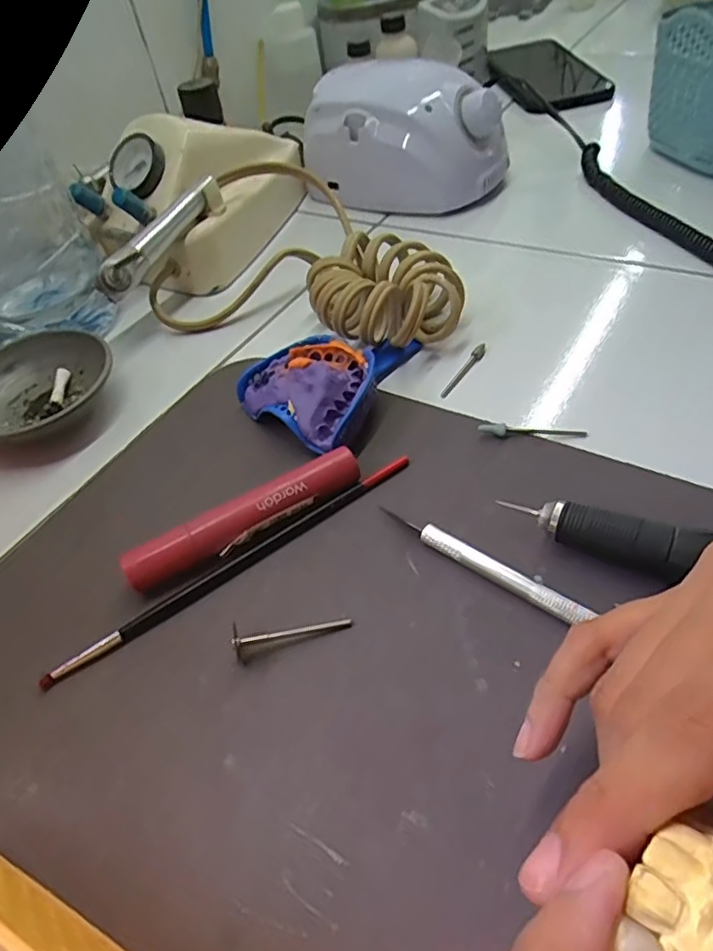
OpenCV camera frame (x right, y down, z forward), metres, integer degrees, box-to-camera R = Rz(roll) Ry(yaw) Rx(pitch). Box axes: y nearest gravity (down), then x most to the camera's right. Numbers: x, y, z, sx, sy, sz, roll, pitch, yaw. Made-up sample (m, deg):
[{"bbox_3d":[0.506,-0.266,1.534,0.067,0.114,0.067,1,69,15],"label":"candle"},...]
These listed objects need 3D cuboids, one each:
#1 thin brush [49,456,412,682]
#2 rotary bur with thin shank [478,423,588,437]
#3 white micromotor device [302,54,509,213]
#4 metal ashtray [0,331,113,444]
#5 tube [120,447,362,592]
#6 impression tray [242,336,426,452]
[{"bbox_3d":[-0.048,0.034,0.249,0.170,0.005,0.007,-31,50,-17],"label":"thin brush"},{"bbox_3d":[0.082,-0.020,0.277,0.049,0.007,0.006,0,48,12],"label":"rotary bur with thin shank"},{"bbox_3d":[0.038,-0.259,0.453,0.144,0.075,0.086,16,53,24],"label":"white micromotor device"},{"bbox_3d":[-0.181,-0.051,0.339,0.084,0.026,0.075,-24,48,-11],"label":"metal ashtray"},{"bbox_3d":[-0.046,0.019,0.254,0.104,0.016,0.014,-27,49,-13],"label":"tube"},{"bbox_3d":[-0.014,-0.054,0.313,0.074,0.032,0.092,22,56,28],"label":"impression tray"}]

